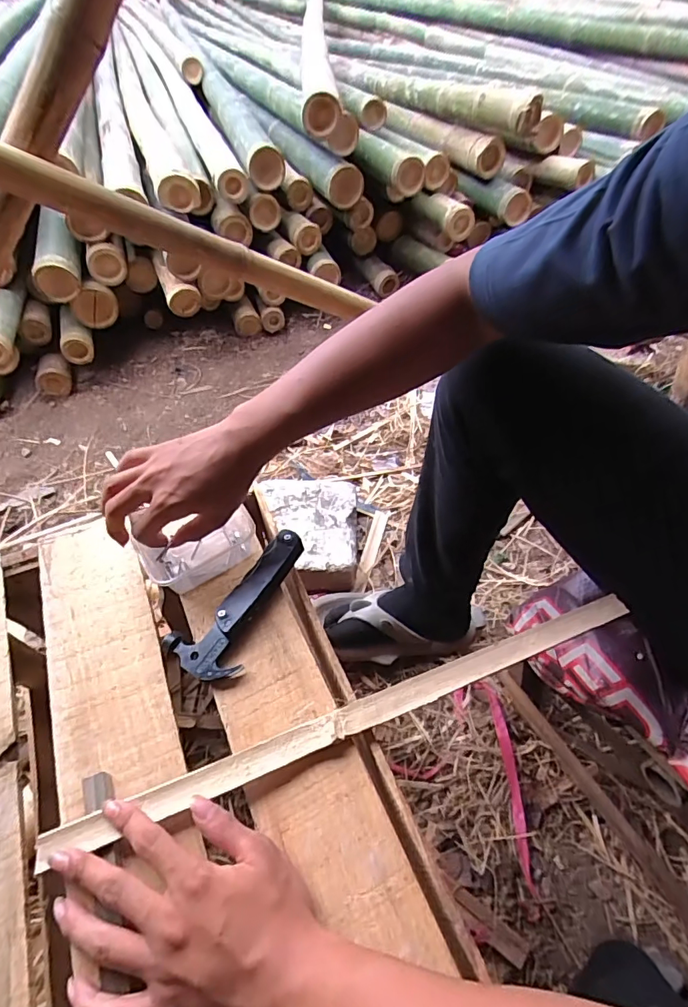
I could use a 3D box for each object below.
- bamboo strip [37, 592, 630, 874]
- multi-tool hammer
[{"bbox_3d":[0.029,0.167,0.394,0.503,0.010,0.029,-17,49,-16],"label":"bamboo strip"},{"bbox_3d":[-0.098,0.091,0.455,0.069,0.028,0.154,23,57,19],"label":"multi-tool hammer"}]

